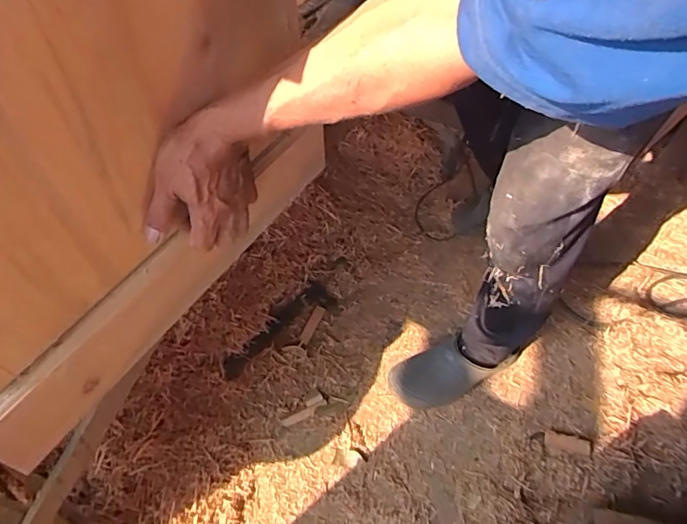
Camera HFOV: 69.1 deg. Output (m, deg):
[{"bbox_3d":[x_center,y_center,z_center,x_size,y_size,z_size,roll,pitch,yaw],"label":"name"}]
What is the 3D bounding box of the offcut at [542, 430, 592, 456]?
[{"bbox_3d":[0.404,0.327,0.903,0.078,0.016,0.036,7,52,35],"label":"offcut"}]

